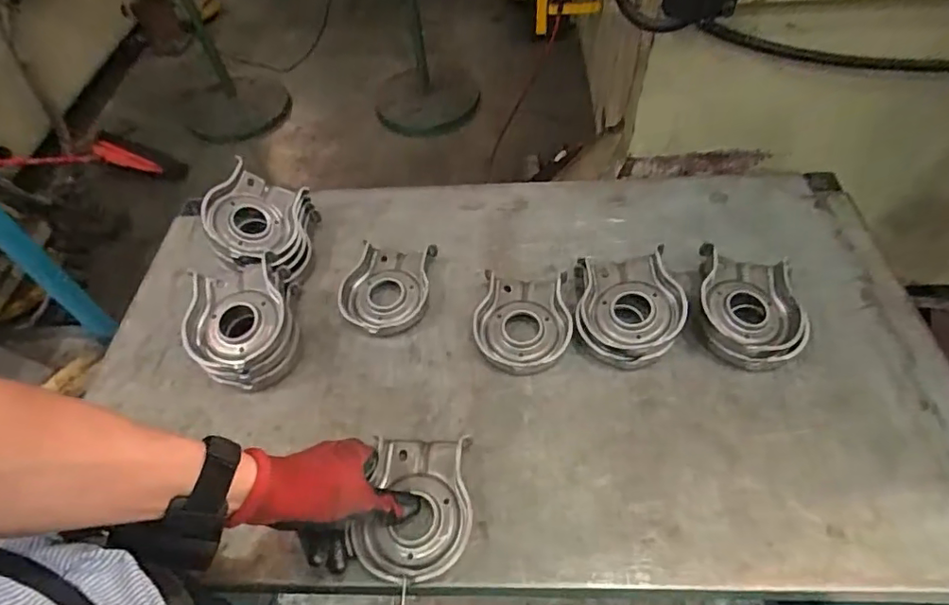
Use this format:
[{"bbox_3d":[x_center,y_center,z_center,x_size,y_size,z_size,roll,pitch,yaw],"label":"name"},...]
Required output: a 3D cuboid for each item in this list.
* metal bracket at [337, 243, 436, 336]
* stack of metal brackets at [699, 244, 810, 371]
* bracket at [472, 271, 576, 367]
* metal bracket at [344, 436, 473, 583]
[{"bbox_3d":[-0.103,-0.021,0.639,0.096,0.026,0.119,4,53,7],"label":"metal bracket"},{"bbox_3d":[0.290,0.007,0.569,0.100,0.042,0.126,3,53,6],"label":"stack of metal brackets"},{"bbox_3d":[0.055,0.017,0.594,0.102,0.027,0.121,10,54,12],"label":"bracket"},{"bbox_3d":[-0.050,0.177,0.470,0.093,0.024,0.121,5,53,8],"label":"metal bracket"}]

